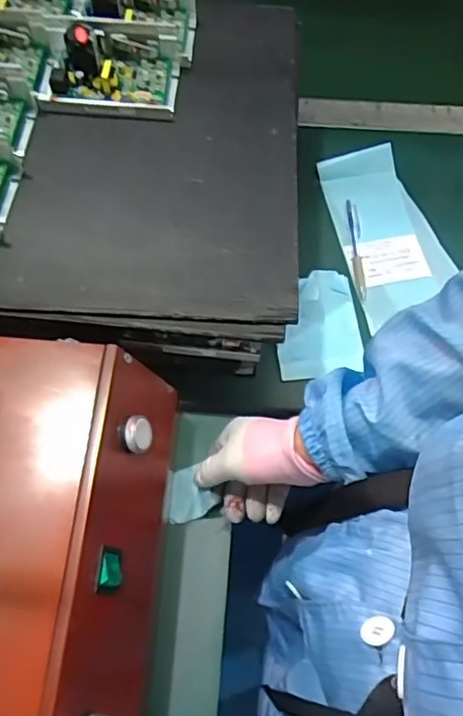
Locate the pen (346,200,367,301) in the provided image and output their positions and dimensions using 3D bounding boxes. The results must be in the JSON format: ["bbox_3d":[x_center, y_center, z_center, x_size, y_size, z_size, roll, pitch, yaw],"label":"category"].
[{"bbox_3d":[0.146,-0.127,0.666,0.015,0.015,0.128,0,66,-1],"label":"pen"}]

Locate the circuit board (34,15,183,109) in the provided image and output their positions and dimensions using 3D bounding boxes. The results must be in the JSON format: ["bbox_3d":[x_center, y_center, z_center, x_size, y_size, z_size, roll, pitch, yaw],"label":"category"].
[{"bbox_3d":[-0.121,-0.288,0.557,0.137,0.054,0.087,0,66,-1],"label":"circuit board"}]

